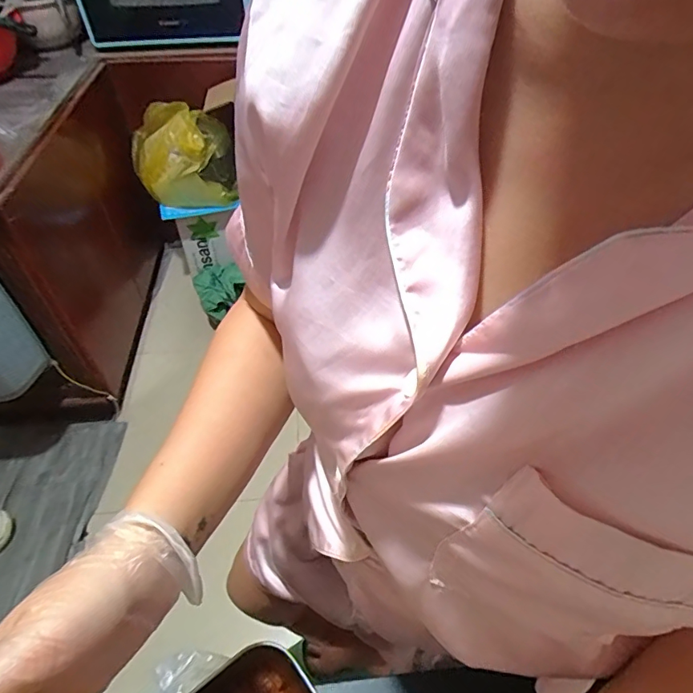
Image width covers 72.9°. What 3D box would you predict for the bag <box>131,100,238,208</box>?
[{"bbox_3d":[-0.520,-0.575,1.452,0.283,0.284,0.170,-3,47,-2],"label":"bag"}]

